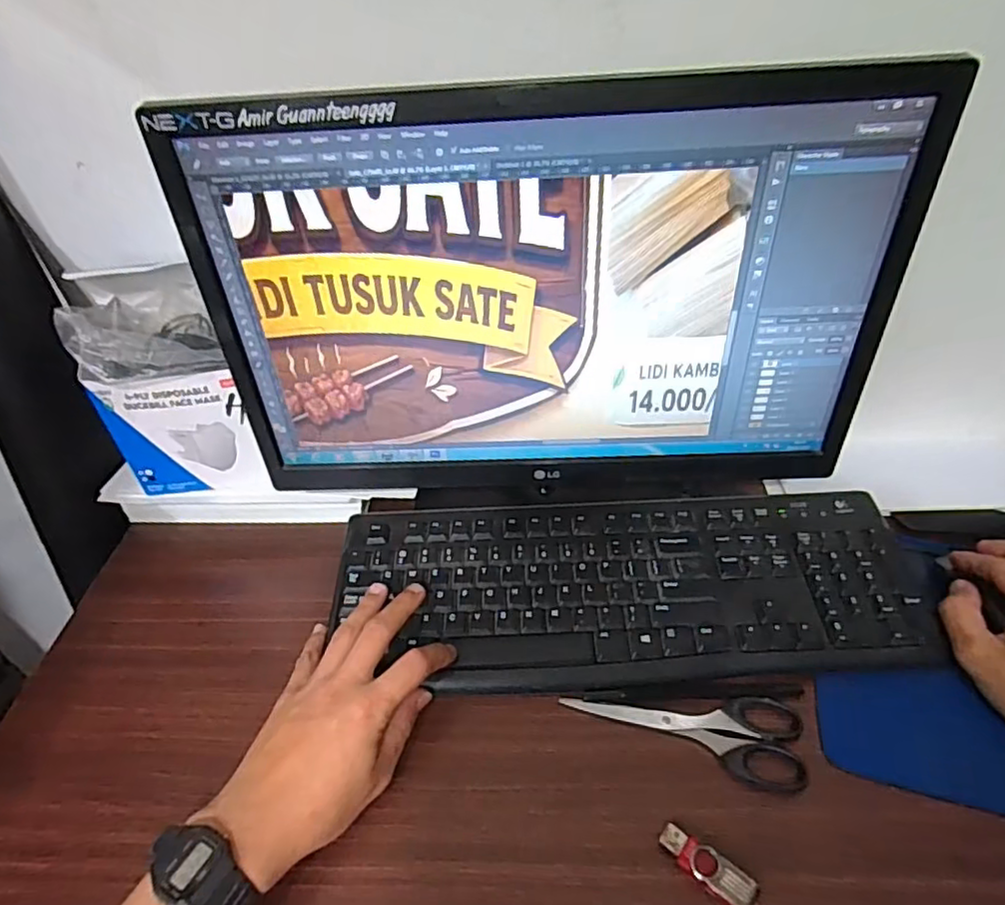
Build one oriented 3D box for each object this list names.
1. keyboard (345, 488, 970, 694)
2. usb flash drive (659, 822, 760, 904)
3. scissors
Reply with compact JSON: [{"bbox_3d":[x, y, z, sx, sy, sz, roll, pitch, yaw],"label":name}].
[{"bbox_3d":[0.091,0.102,0.462,0.427,0.027,0.150,-1,42,4],"label":"keyboard"},{"bbox_3d":[0.113,0.230,0.332,0.053,0.007,0.019,25,50,28],"label":"usb flash drive"},{"bbox_3d":[0.118,0.186,0.390,0.151,0.007,0.056,1,43,5],"label":"scissors"}]

